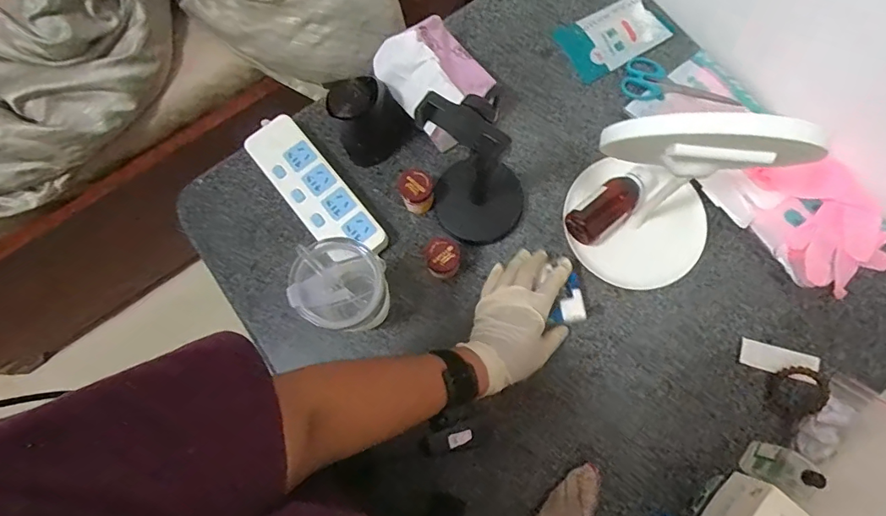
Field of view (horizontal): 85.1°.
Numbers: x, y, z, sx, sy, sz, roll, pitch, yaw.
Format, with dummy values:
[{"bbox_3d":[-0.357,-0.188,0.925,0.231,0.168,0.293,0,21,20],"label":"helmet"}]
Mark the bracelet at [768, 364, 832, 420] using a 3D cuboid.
[{"bbox_3d":[0.397,0.147,0.538,0.060,0.019,0.049,-46,72,0],"label":"bracelet"}]

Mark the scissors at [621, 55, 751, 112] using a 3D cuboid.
[{"bbox_3d":[0.321,-0.232,0.646,0.157,0.013,0.062,7,77,3],"label":"scissors"}]

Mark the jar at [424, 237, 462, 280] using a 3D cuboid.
[{"bbox_3d":[0.001,0.000,0.567,0.043,0.060,0.039,-6,77,-1],"label":"jar"}]

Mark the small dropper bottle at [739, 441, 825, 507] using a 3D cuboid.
[{"bbox_3d":[0.348,0.217,0.489,0.040,0.090,0.039,36,80,9],"label":"small dropper bottle"}]

